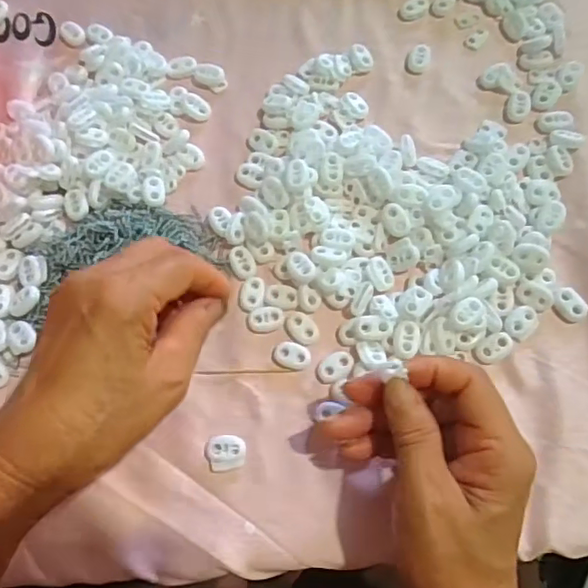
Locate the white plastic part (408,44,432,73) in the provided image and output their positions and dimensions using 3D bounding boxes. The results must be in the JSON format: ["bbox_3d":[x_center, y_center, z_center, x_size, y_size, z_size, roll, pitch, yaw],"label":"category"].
[{"bbox_3d":[0.092,-0.171,0.413,0.016,0.007,0.020,10,72,6],"label":"white plastic part"}]

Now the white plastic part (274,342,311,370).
[{"bbox_3d":[-0.001,0.037,0.344,0.022,0.004,0.015,18,73,8],"label":"white plastic part"}]

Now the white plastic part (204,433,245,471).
[{"bbox_3d":[-0.039,0.091,0.328,0.022,0.005,0.020,1,71,3],"label":"white plastic part"}]

